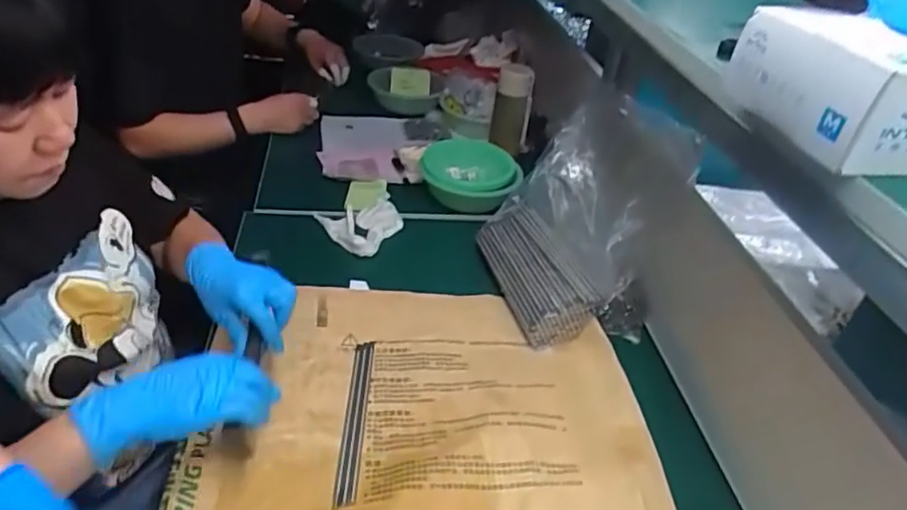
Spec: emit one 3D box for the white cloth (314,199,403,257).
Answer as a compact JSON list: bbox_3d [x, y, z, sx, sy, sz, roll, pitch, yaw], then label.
[{"bbox_3d":[-0.141,-0.054,1.044,0.129,0.026,0.133,-21,43,-32],"label":"white cloth"}]

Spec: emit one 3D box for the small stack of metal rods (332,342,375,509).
[{"bbox_3d":[-0.116,0.192,0.733,0.025,0.008,0.232,-3,36,1],"label":"small stack of metal rods"}]

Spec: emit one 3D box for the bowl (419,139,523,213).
[{"bbox_3d":[0.030,-0.150,1.144,0.180,0.086,0.155,6,36,-3],"label":"bowl"}]

